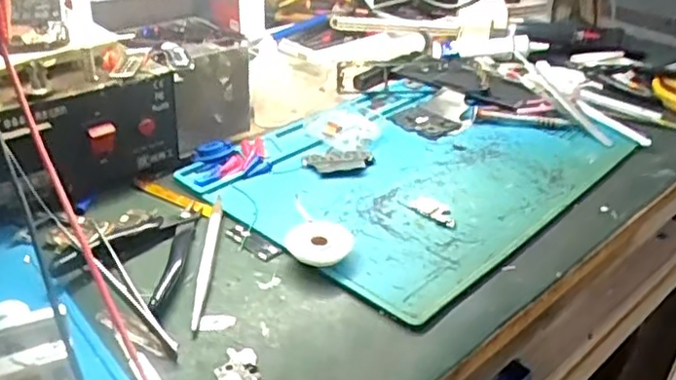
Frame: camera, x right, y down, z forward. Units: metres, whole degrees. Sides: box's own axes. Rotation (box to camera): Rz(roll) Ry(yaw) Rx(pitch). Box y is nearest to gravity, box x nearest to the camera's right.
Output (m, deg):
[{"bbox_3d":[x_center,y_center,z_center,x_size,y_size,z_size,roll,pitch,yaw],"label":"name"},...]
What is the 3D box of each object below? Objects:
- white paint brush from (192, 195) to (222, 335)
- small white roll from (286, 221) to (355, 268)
[{"bbox_3d":[-0.087,0.044,0.443,0.010,0.014,0.141,0,31,-4],"label":"white paint brush"},{"bbox_3d":[-0.012,0.038,0.454,0.046,0.019,0.041,2,31,-2],"label":"small white roll"}]

